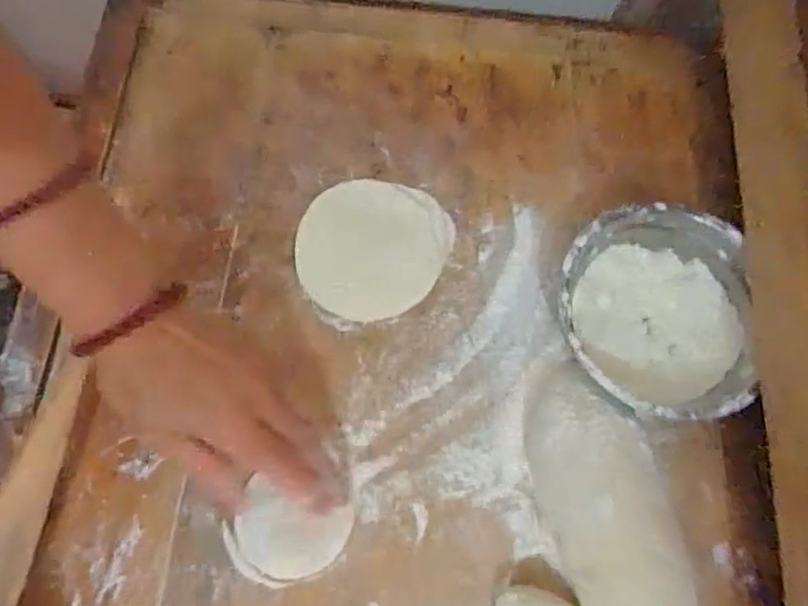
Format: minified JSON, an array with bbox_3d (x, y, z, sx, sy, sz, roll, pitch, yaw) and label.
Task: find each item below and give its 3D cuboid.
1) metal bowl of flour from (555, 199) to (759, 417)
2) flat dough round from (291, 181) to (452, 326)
[{"bbox_3d":[0.172,0.009,0.441,0.135,0.050,0.143,1,70,-2],"label":"metal bowl of flour"},{"bbox_3d":[-0.025,-0.040,0.474,0.107,0.009,0.107,1,70,-2],"label":"flat dough round"}]

